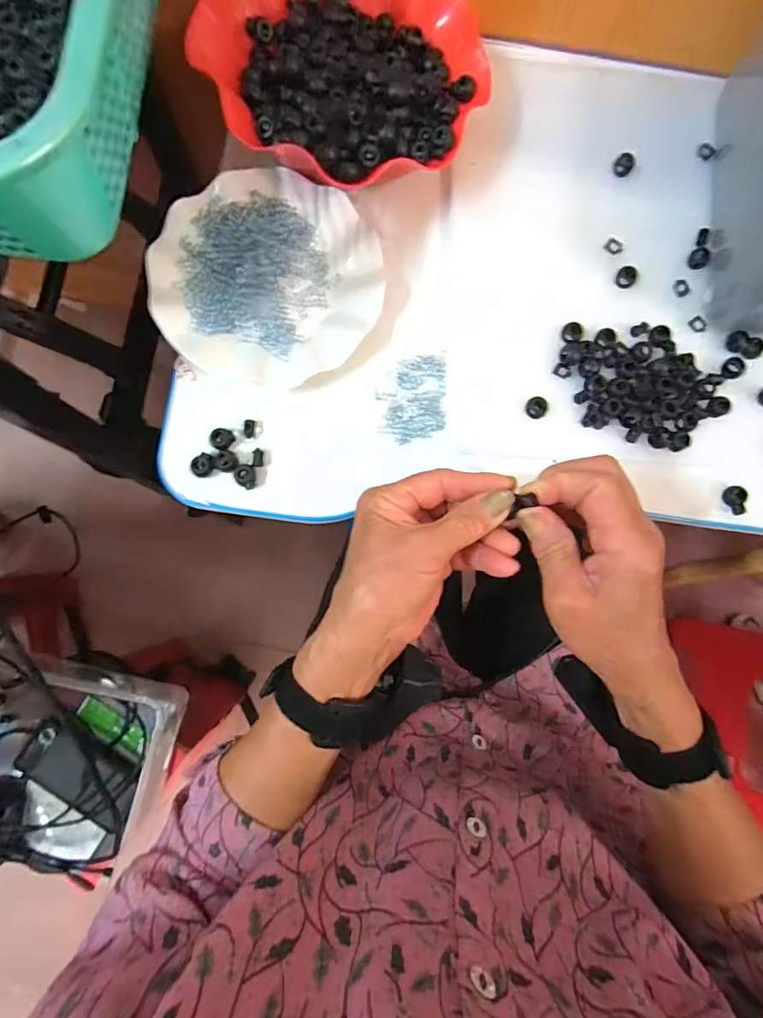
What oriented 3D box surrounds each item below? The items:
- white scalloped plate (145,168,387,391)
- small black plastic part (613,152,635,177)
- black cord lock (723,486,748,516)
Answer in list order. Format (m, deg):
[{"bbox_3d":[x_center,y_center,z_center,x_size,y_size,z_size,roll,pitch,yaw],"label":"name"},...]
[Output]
[{"bbox_3d":[-0.091,-0.188,0.391,0.177,0.024,0.174,0,82,-3],"label":"white scalloped plate"},{"bbox_3d":[0.216,-0.307,0.427,0.018,0.014,0.013,35,82,2],"label":"small black plastic part"},{"bbox_3d":[0.291,-0.007,0.393,0.013,0.010,0.024,0,82,-3],"label":"black cord lock"}]

